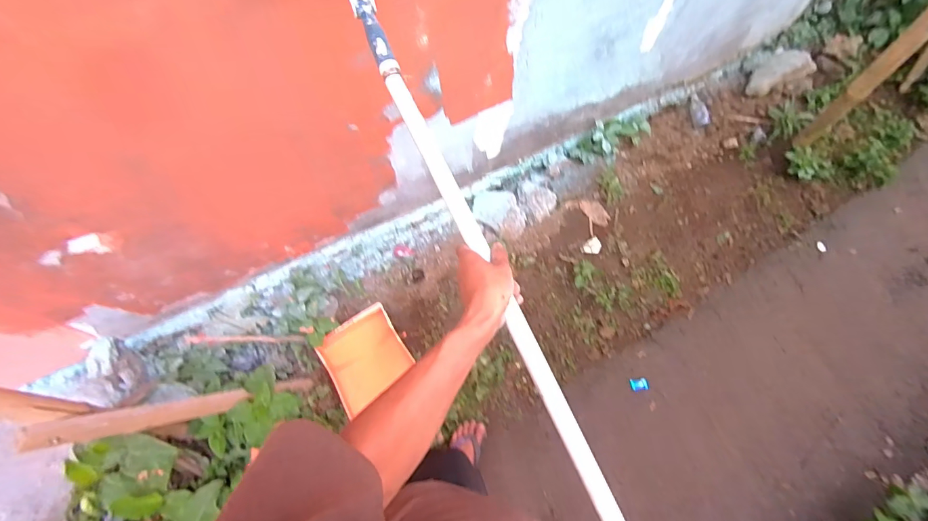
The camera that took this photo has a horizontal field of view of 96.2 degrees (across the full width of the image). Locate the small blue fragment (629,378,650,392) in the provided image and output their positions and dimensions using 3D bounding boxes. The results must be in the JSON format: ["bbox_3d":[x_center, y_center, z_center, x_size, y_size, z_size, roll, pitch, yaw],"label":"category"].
[{"bbox_3d":[0.606,0.429,1.436,0.060,0.006,0.042,-5,69,1],"label":"small blue fragment"}]

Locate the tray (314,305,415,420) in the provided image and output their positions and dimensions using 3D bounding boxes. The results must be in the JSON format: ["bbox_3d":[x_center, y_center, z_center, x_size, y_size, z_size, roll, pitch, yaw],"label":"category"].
[{"bbox_3d":[-0.347,0.344,1.478,0.299,0.063,0.293,-36,69,-11],"label":"tray"}]

